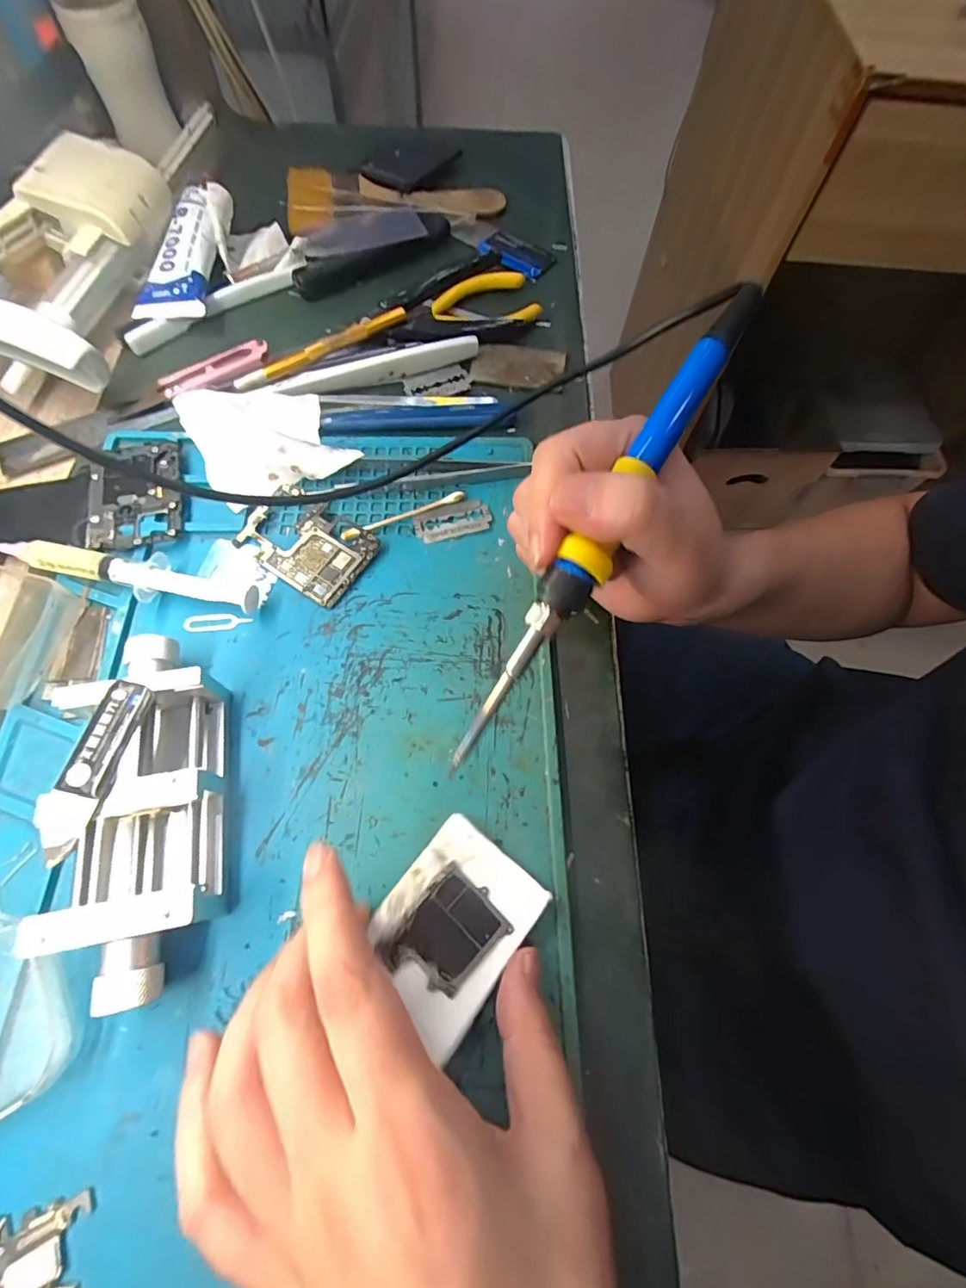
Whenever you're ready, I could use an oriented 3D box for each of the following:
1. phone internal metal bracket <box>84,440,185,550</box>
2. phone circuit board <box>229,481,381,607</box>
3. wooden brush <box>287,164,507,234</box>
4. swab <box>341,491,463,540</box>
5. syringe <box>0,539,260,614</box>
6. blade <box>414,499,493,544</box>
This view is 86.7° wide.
[{"bbox_3d":[-0.188,-0.083,0.278,0.048,0.005,0.070,-10,68,-7],"label":"phone internal metal bracket"},{"bbox_3d":[-0.092,-0.054,0.271,0.067,0.007,0.046,32,70,11],"label":"phone circuit board"},{"bbox_3d":[-0.068,-0.348,0.395,0.163,0.011,0.063,-9,68,-6],"label":"wooden brush"},{"bbox_3d":[-0.043,-0.071,0.280,0.069,0.004,0.007,-23,70,-11],"label":"swab"},{"bbox_3d":[-0.179,-0.036,0.255,0.138,0.015,0.022,13,67,3],"label":"syringe"},{"bbox_3d":[-0.016,-0.068,0.281,0.042,0.004,0.020,-17,69,-9],"label":"blade"}]

